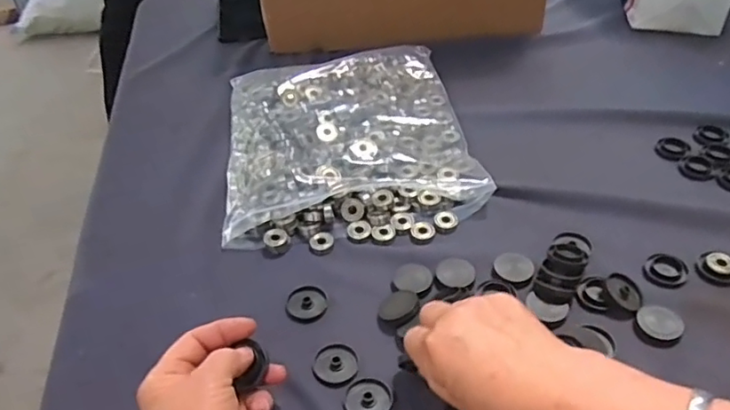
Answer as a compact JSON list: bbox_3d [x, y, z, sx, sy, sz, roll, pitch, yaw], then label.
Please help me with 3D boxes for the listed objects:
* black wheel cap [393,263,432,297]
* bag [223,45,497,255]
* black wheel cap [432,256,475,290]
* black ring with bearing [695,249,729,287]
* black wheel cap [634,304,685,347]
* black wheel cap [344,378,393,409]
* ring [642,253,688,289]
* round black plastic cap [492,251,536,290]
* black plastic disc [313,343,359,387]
[{"bbox_3d":[0.041,0.060,0.484,0.032,0.006,0.030,-2,41,1],"label":"black wheel cap"},{"bbox_3d":[-0.020,-0.076,0.620,0.247,0.041,0.291,-7,41,-5],"label":"bag"},{"bbox_3d":[0.075,0.056,0.485,0.031,0.004,0.035,7,42,12],"label":"black wheel cap"},{"bbox_3d":[0.285,0.051,0.473,0.030,0.012,0.033,-2,41,1],"label":"black ring with bearing"},{"bbox_3d":[0.221,0.089,0.440,0.032,0.007,0.037,22,46,26],"label":"black wheel cap"},{"bbox_3d":[0.003,0.135,0.408,0.034,0.005,0.031,-2,41,1],"label":"black wheel cap"},{"bbox_3d":[0.245,0.053,0.479,0.039,0.004,0.031,-29,47,-27],"label":"ring"},{"bbox_3d":[0.123,0.052,0.485,0.032,0.006,0.031,15,44,20],"label":"round black plastic cap"},{"bbox_3d":[-0.022,0.117,0.431,0.032,0.004,0.035,-2,41,1],"label":"black plastic disc"}]

